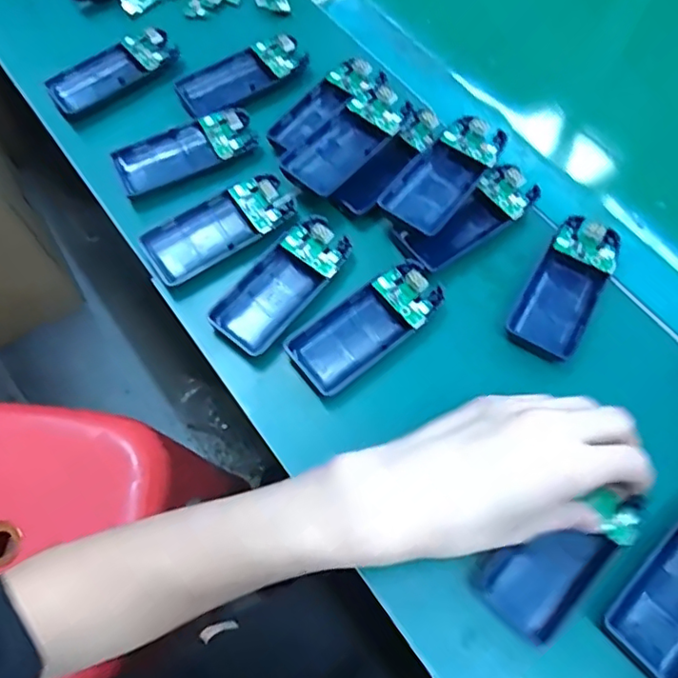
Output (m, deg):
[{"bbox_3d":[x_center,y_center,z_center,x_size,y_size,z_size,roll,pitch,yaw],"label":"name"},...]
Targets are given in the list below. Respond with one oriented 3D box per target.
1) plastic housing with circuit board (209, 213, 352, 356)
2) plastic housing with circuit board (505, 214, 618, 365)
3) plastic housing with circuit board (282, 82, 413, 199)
[{"bbox_3d":[-0.036,-0.039,0.371,0.045,0.015,0.101,35,68,14],"label":"plastic housing with circuit board"},{"bbox_3d":[0.149,-0.035,0.377,0.043,0.021,0.104,29,67,12],"label":"plastic housing with circuit board"},{"bbox_3d":[0.009,-0.141,0.403,0.044,0.028,0.099,39,69,15],"label":"plastic housing with circuit board"}]

